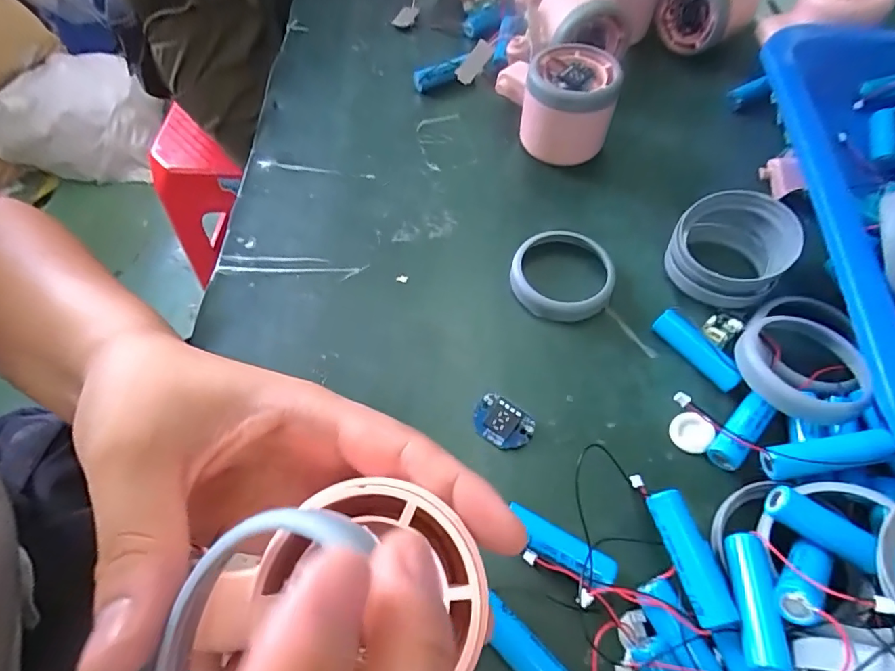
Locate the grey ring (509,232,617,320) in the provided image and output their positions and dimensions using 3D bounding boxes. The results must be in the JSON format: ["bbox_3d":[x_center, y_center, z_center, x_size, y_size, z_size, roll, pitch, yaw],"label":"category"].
[{"bbox_3d":[0.065,-0.034,0.285,0.057,0.014,0.057,0,59,0],"label":"grey ring"}]

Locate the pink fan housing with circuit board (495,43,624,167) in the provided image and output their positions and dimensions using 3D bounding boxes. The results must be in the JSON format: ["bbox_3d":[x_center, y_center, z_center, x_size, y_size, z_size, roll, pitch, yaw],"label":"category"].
[{"bbox_3d":[0.068,-0.151,0.327,0.078,0.055,0.054,8,59,5],"label":"pink fan housing with circuit board"}]

